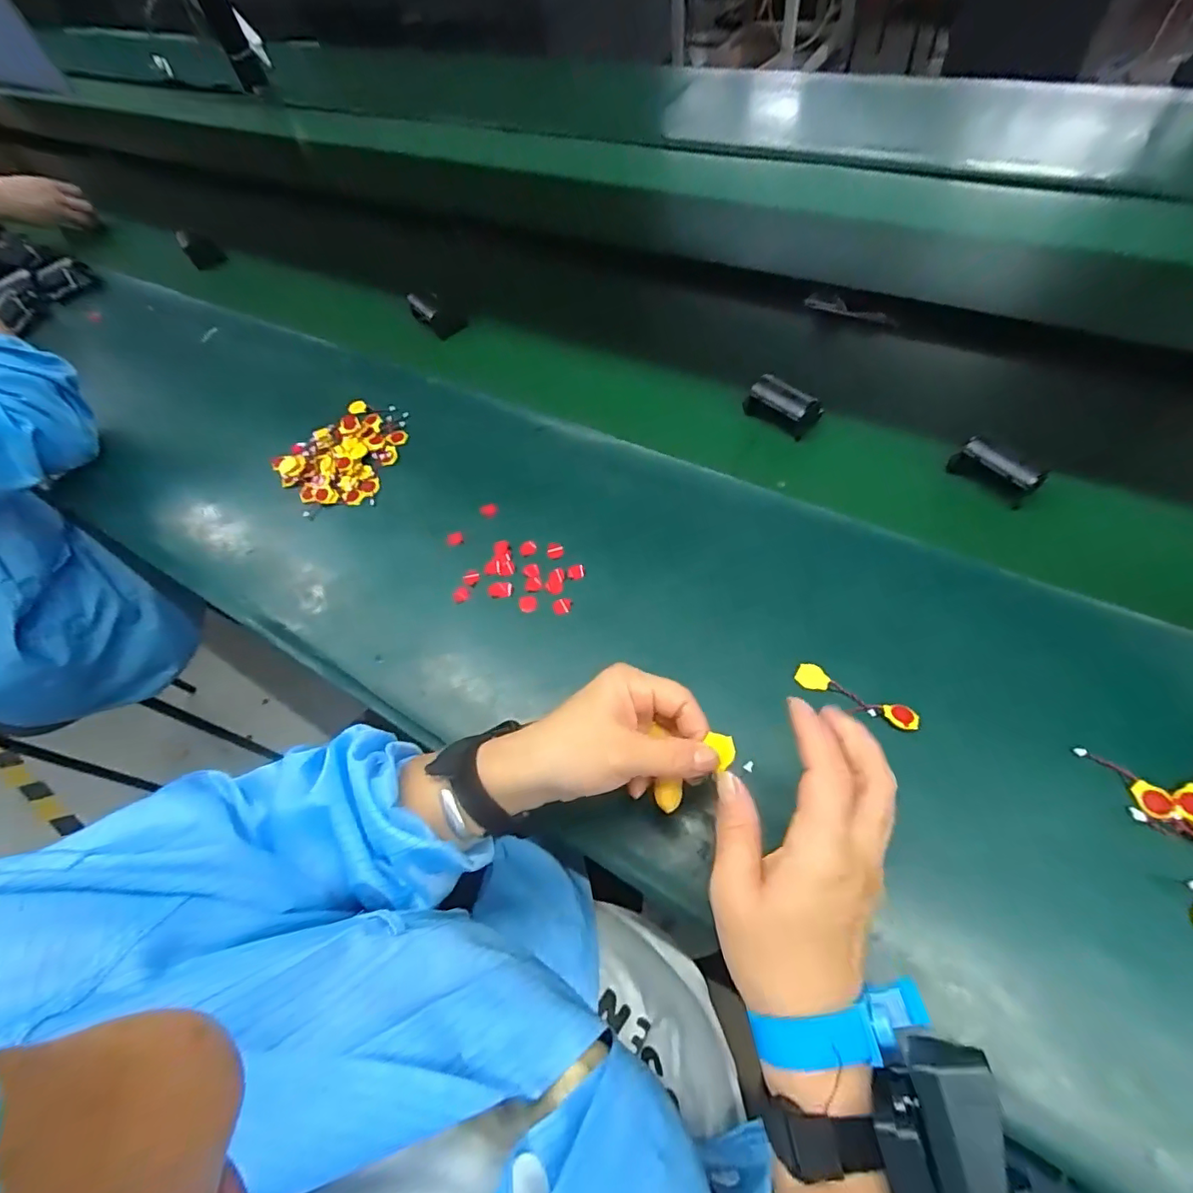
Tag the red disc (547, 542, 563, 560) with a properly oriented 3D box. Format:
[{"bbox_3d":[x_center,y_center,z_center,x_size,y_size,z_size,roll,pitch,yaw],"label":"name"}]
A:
[{"bbox_3d":[-0.040,-0.044,0.519,0.016,0.004,0.015,-4,59,1],"label":"red disc"}]

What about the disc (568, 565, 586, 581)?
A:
[{"bbox_3d":[-0.018,-0.023,0.505,0.017,0.004,0.014,-13,59,-4],"label":"disc"}]

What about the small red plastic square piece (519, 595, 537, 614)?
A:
[{"bbox_3d":[-0.063,0.007,0.501,0.016,0.006,0.014,-13,59,-4],"label":"small red plastic square piece"}]

